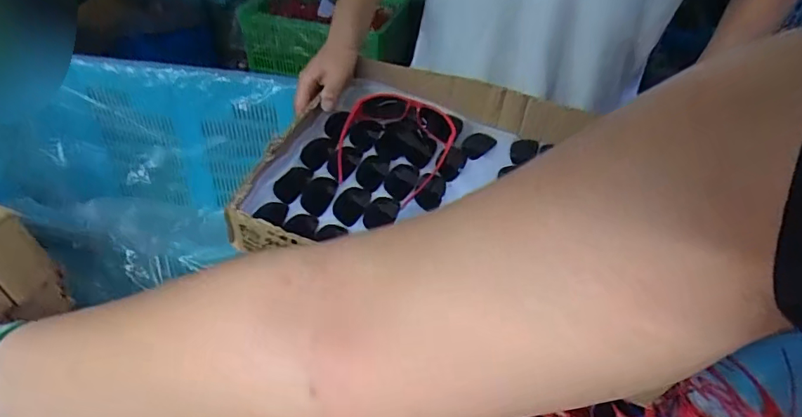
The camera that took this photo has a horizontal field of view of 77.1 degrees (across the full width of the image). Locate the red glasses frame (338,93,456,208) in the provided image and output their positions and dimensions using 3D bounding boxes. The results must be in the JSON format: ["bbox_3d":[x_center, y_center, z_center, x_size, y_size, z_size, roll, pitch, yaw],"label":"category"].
[{"bbox_3d":[-0.007,-0.077,0.591,0.134,0.063,0.155,10,41,2],"label":"red glasses frame"}]

